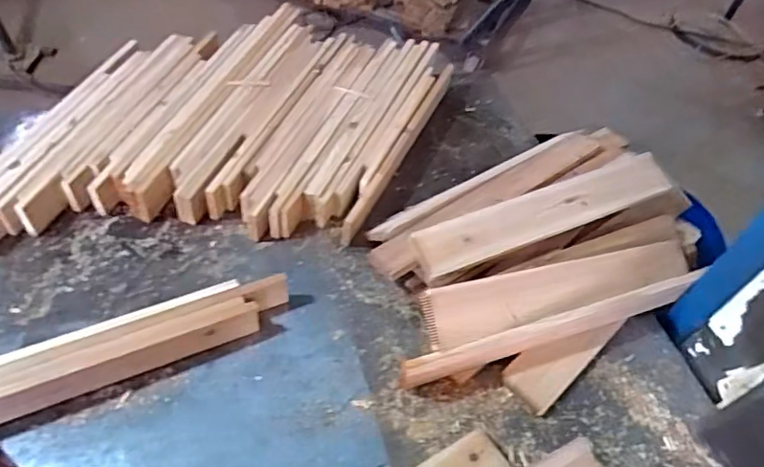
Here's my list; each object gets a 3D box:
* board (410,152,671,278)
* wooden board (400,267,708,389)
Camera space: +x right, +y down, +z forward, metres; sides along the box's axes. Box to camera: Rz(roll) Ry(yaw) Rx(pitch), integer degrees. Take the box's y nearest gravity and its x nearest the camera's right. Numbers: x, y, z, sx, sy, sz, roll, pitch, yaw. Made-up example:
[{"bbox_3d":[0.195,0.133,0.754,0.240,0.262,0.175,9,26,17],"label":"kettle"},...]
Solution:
[{"bbox_3d":[0.264,-0.034,0.885,0.462,0.021,0.077,-17,56,-20],"label":"board"},{"bbox_3d":[0.248,0.140,0.808,0.474,0.076,0.020,-12,54,-17],"label":"wooden board"}]

